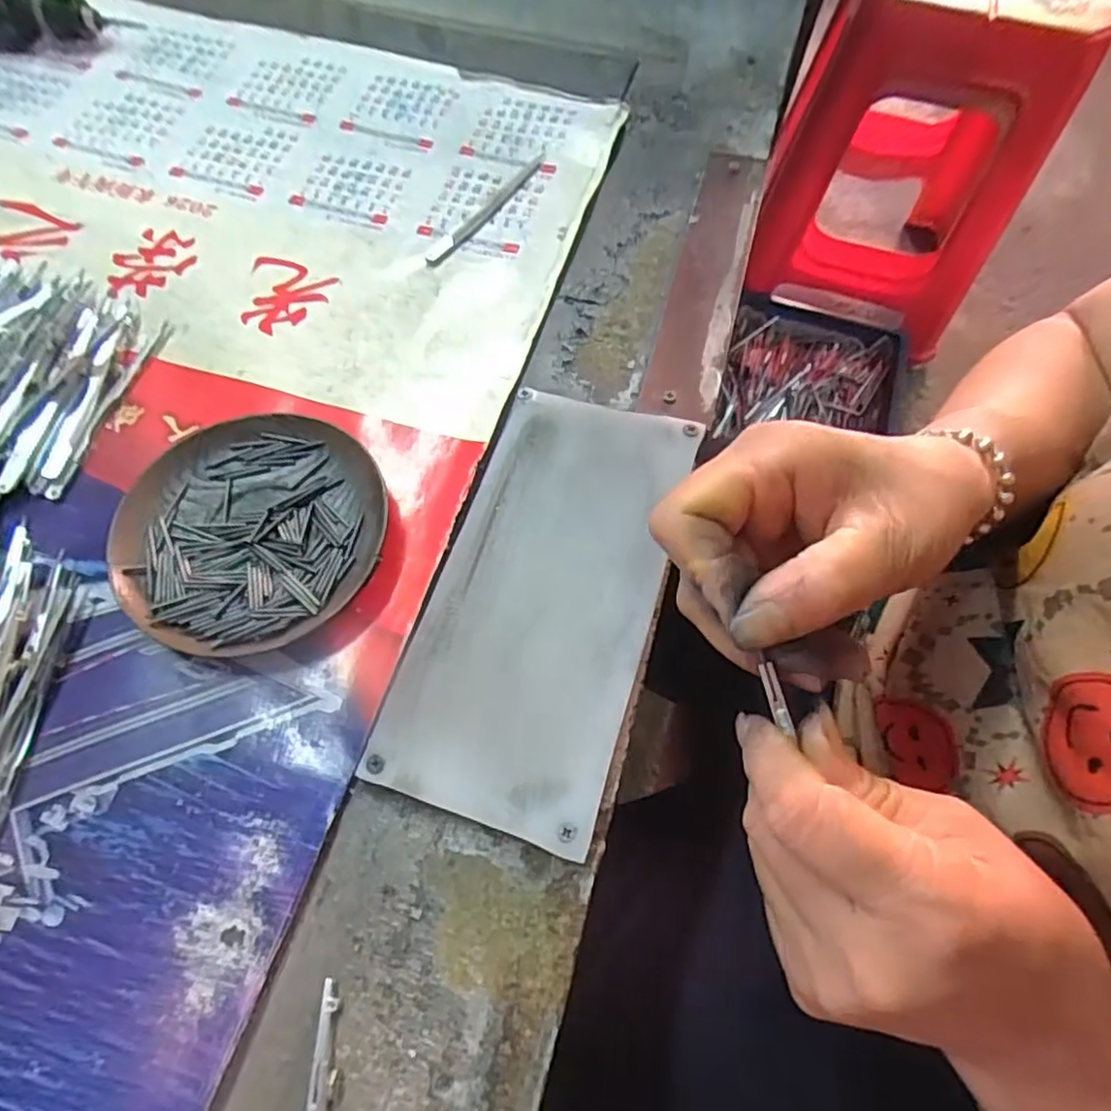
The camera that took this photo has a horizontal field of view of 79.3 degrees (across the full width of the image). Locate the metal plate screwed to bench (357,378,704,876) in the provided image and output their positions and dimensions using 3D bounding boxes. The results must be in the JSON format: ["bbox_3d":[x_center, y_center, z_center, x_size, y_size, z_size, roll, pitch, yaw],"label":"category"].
[{"bbox_3d":[-0.004,0.012,0.292,0.094,0.006,0.196,16,67,9],"label":"metal plate screwed to bench"}]

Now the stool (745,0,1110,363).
[{"bbox_3d":[0.486,-0.555,0.987,0.309,0.505,0.319,18,67,6],"label":"stool"}]

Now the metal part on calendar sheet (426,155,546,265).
[{"bbox_3d":[-0.039,-0.204,0.393,0.012,0.004,0.108,33,69,14],"label":"metal part on calendar sheet"}]

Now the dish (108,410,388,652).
[{"bbox_3d":[-0.135,-0.011,0.302,0.114,0.014,0.113,0,65,0],"label":"dish"}]

